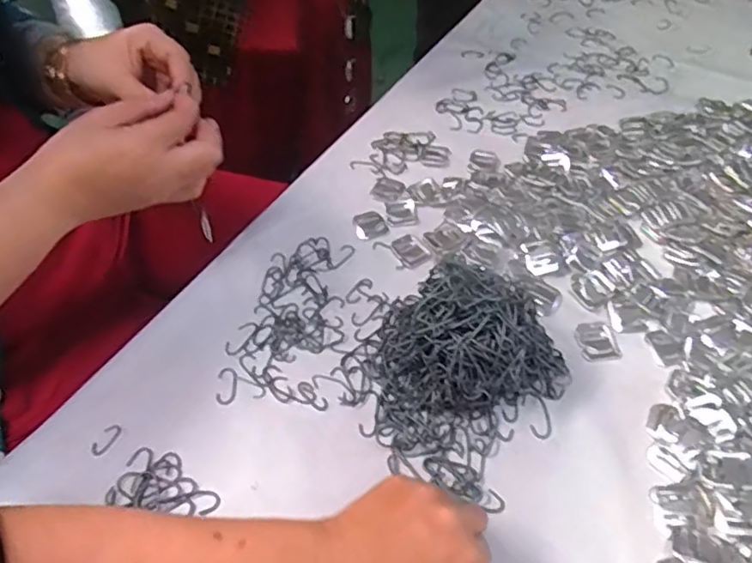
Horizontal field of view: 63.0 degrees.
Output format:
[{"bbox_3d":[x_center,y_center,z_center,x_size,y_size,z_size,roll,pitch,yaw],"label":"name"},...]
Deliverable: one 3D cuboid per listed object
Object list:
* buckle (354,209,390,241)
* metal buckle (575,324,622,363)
[{"bbox_3d":[-0.006,-0.056,0.608,0.032,0.005,0.033,-24,53,-19],"label":"buckle"},{"bbox_3d":[0.186,0.051,0.515,0.033,0.004,0.036,-4,49,-3],"label":"metal buckle"}]

